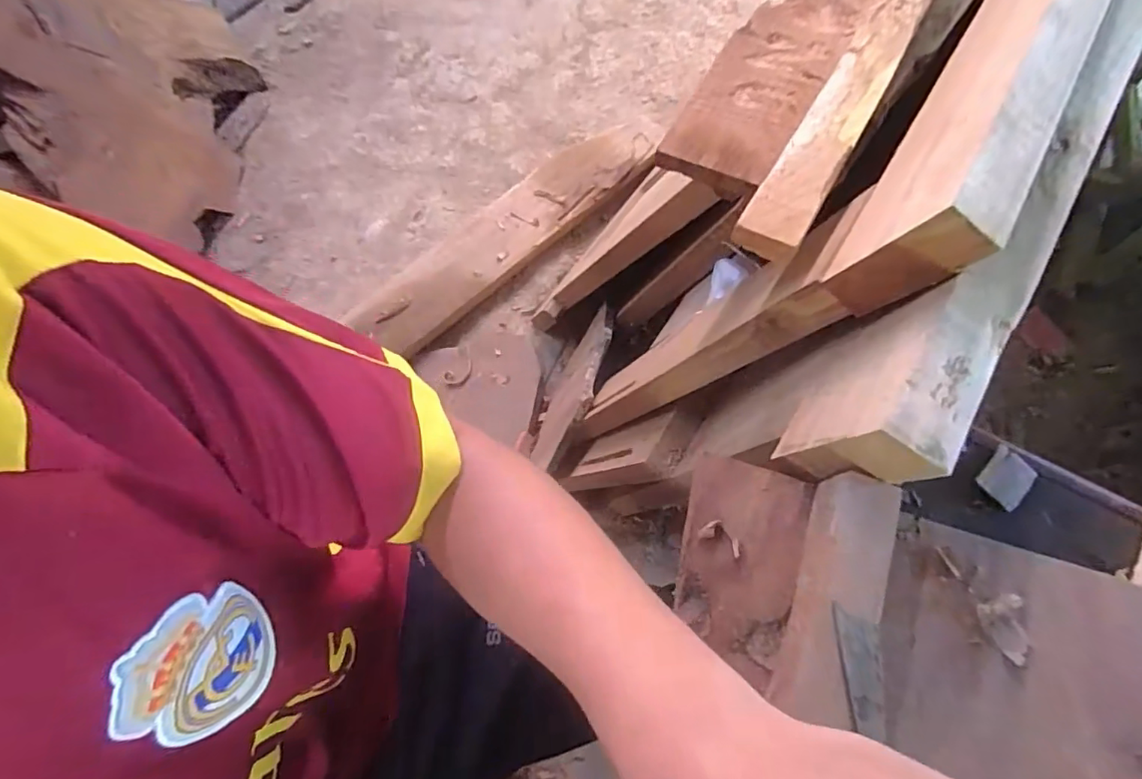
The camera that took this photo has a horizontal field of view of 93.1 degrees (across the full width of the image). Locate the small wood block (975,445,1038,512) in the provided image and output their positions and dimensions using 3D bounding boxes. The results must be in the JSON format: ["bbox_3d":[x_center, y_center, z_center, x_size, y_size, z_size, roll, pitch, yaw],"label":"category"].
[{"bbox_3d":[0.277,0.056,0.342,0.038,0.008,0.028,-41,77,-11],"label":"small wood block"}]

